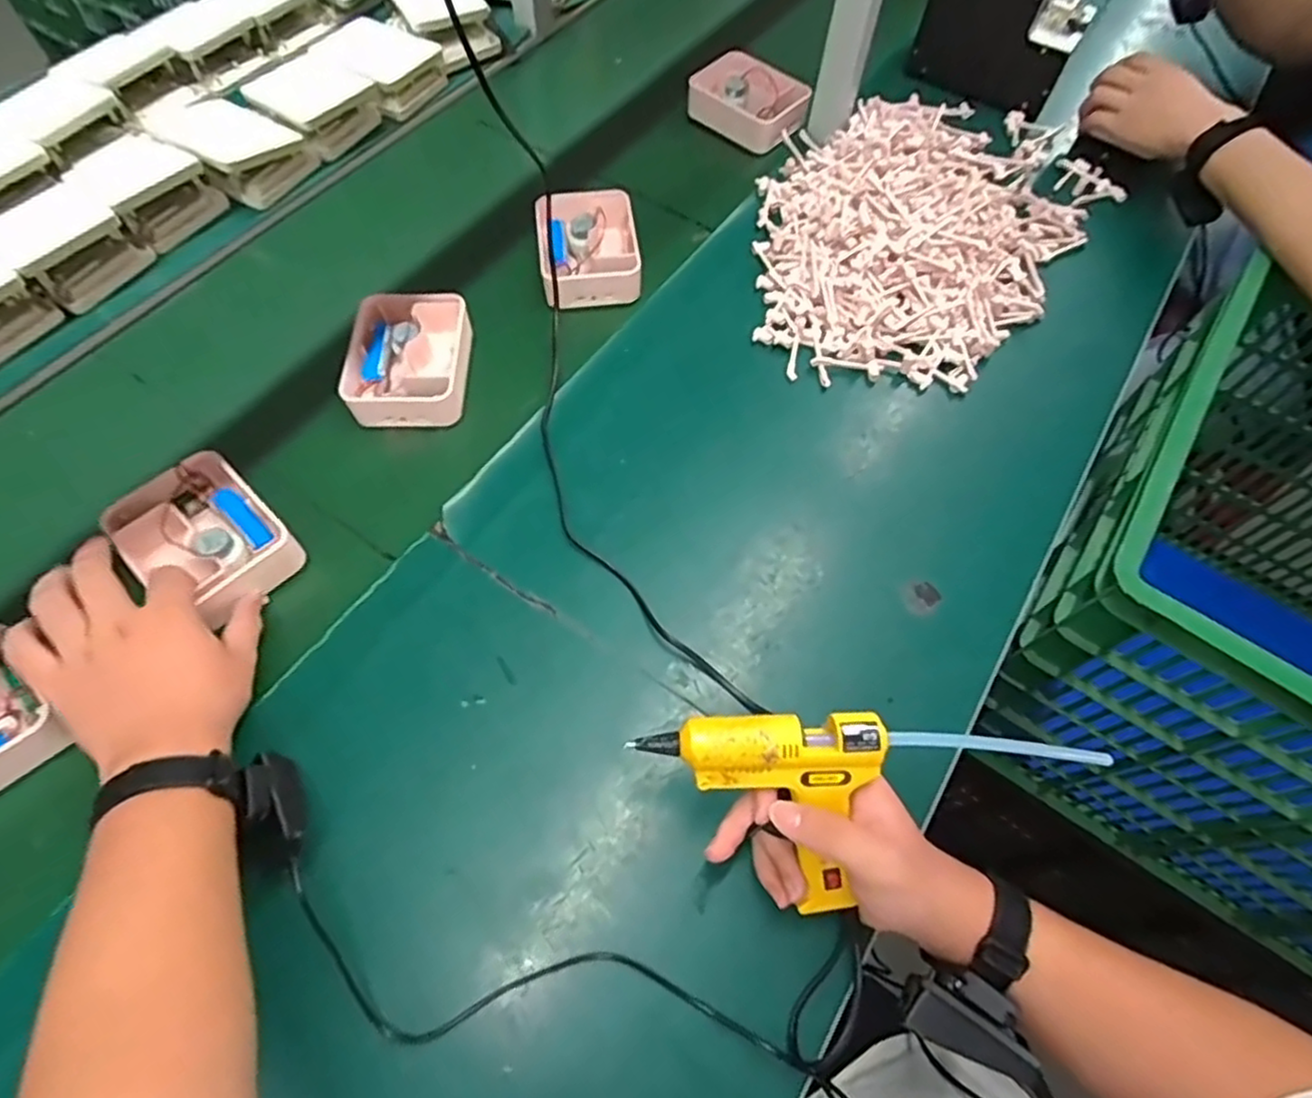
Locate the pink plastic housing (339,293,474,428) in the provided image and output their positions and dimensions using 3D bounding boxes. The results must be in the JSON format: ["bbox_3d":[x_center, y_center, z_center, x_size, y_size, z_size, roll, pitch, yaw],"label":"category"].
[{"bbox_3d":[-0.230,-0.175,0.639,0.103,0.040,0.126,0,63,-2],"label":"pink plastic housing"}]

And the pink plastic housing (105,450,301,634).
[{"bbox_3d":[-0.356,-0.010,0.541,0.134,0.040,0.101,42,69,16],"label":"pink plastic housing"}]

